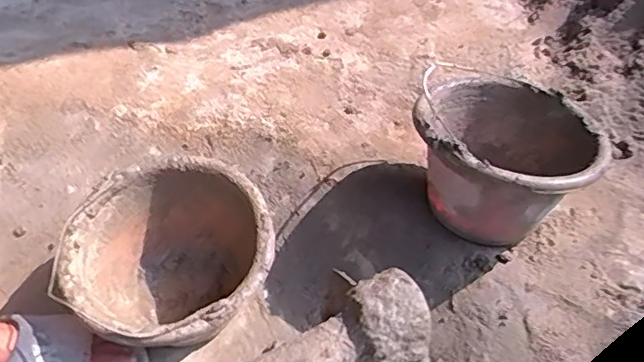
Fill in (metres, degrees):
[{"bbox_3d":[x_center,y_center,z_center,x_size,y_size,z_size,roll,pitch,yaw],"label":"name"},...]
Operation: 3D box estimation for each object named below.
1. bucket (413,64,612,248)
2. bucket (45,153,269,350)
[{"bbox_3d":[0.245,-0.021,0.801,0.235,0.174,0.225,3,38,-3],"label":"bucket"},{"bbox_3d":[-0.194,0.126,0.737,0.244,0.188,0.241,4,43,-4],"label":"bucket"}]

